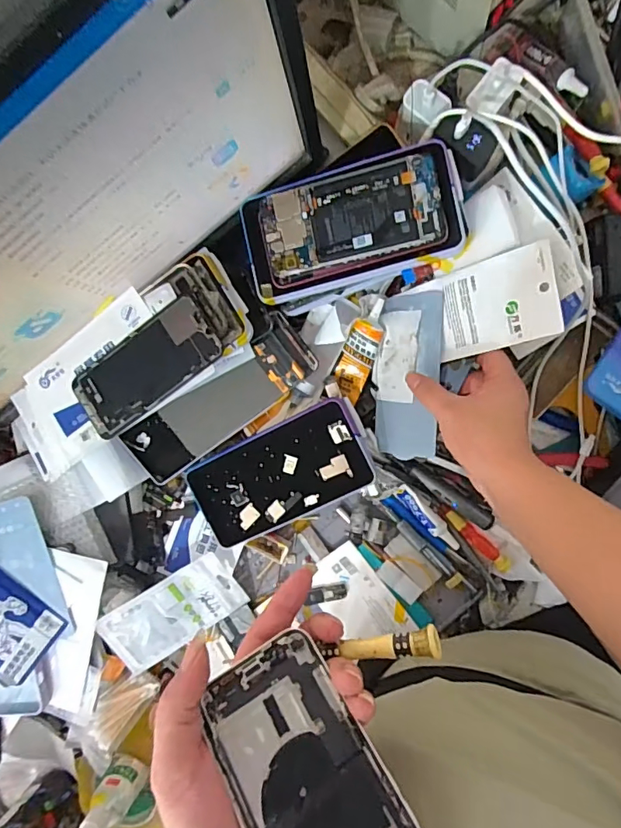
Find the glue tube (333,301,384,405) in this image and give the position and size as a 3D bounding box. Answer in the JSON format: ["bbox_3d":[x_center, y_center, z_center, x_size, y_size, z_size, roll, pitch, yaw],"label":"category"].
[{"bbox_3d":[0.051,-0.065,0.502,0.034,0.019,0.104,20,109,9],"label":"glue tube"}]

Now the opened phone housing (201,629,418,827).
[{"bbox_3d":[0.004,0.190,0.238,0.069,0.007,0.143,-30,59,-12],"label":"opened phone housing"}]

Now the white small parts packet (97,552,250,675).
[{"bbox_3d":[-0.153,0.217,0.532,0.148,0.010,0.080,-33,110,1],"label":"white small parts packet"}]

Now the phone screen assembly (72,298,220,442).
[{"bbox_3d":[-0.153,-0.041,0.446,0.138,0.011,0.071,-33,76,11],"label":"phone screen assembly"}]

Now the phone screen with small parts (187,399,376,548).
[{"bbox_3d":[-0.032,0.064,0.509,0.187,0.017,0.100,-27,87,10],"label":"phone screen with small parts"}]

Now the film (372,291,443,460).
[{"bbox_3d":[0.094,-0.037,0.481,0.070,0.008,0.158,5,95,42],"label":"film"}]

